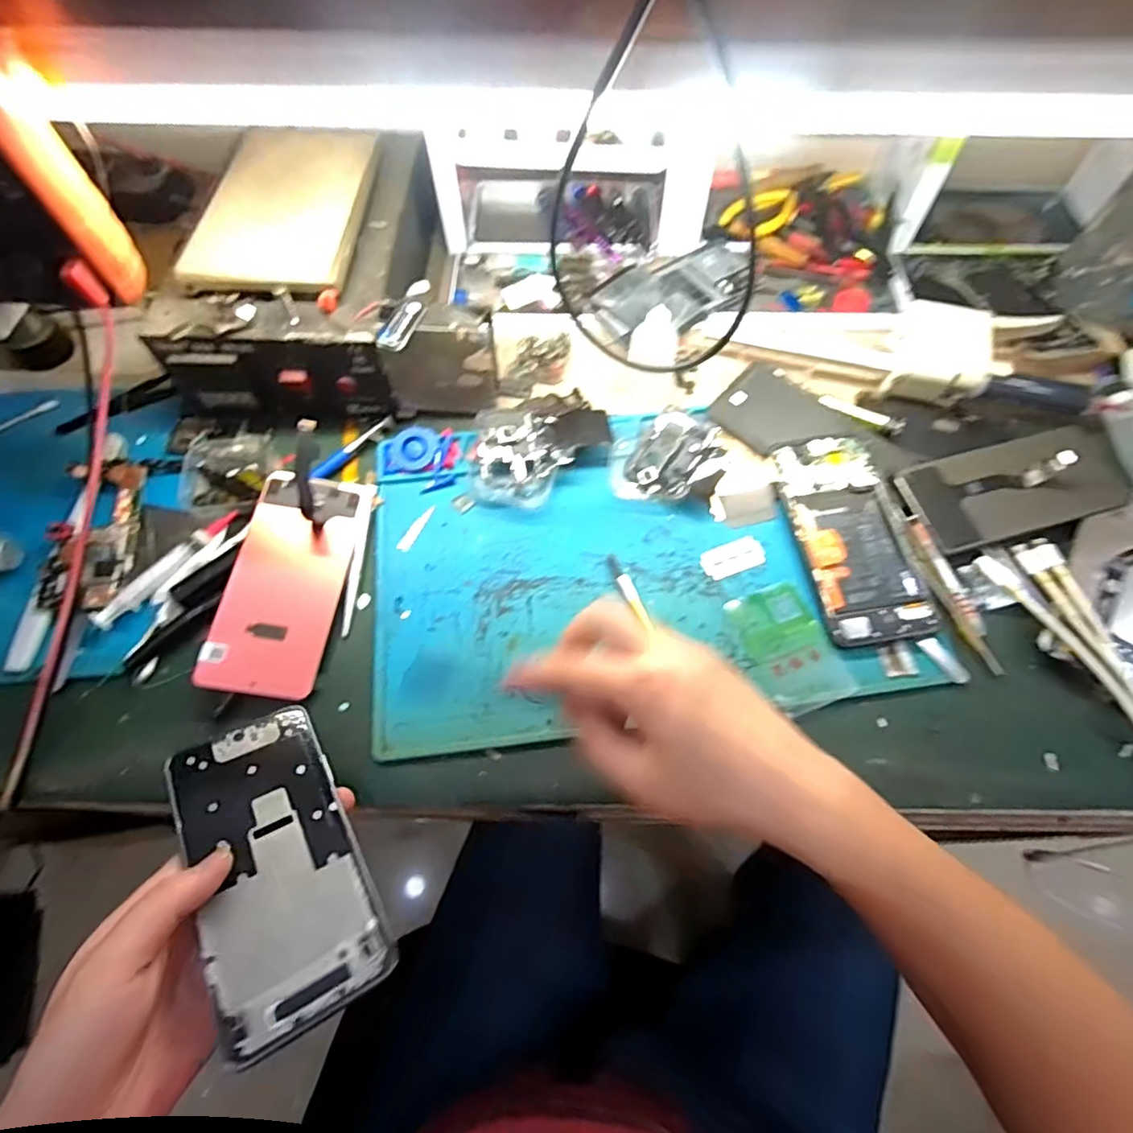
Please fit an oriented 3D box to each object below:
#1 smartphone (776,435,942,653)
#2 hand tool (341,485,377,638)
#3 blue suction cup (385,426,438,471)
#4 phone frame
[{"bbox_3d":[0.202,-0.023,0.420,0.070,0.012,0.156,-7,65,-3],"label":"smartphone"},{"bbox_3d":[-0.149,-0.007,0.422,0.008,0.006,0.117,2,65,1],"label":"hand tool"},{"bbox_3d":[-0.118,-0.090,0.455,0.037,0.007,0.037,-1,83,5],"label":"blue suction cup"},{"bbox_3d":[-0.150,0.147,0.304,0.073,0.005,0.160,-20,52,-28],"label":"phone frame"}]

